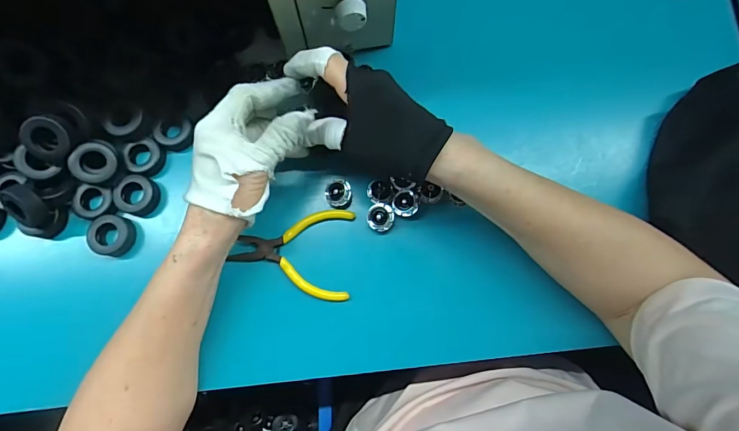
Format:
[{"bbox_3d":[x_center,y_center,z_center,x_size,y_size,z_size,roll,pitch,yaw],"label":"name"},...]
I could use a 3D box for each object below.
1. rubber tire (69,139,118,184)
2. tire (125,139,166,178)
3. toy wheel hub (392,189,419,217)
[{"bbox_3d":[-0.247,-0.049,0.357,0.035,0.011,0.038,-1,92,-26],"label":"rubber tire"},{"bbox_3d":[-0.213,-0.056,0.377,0.034,0.013,0.034,0,81,-2],"label":"tire"},{"bbox_3d":[0.033,-0.012,0.360,0.024,0.009,0.023,0,81,-2],"label":"toy wheel hub"}]

